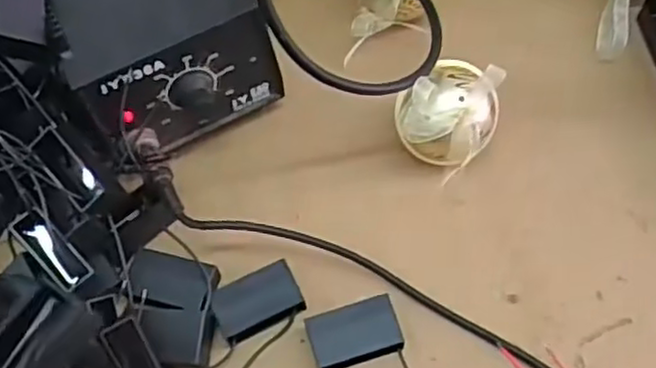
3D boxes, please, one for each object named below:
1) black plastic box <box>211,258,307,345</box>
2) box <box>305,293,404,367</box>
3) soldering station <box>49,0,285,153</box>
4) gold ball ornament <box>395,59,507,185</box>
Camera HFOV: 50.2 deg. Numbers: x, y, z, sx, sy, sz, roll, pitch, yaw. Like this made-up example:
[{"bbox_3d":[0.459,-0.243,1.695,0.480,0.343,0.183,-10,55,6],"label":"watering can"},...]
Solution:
[{"bbox_3d":[-0.039,0.067,0.392,0.047,0.013,0.029,-26,64,-10],"label":"black plastic box"},{"bbox_3d":[0.015,0.083,0.380,0.047,0.013,0.031,-16,62,-5],"label":"box"},{"bbox_3d":[-0.114,-0.102,0.440,0.109,0.090,0.143,-30,64,-12],"label":"soldering station"},{"bbox_3d":[0.072,-0.041,0.410,0.048,0.064,0.058,24,66,15],"label":"gold ball ornament"}]

